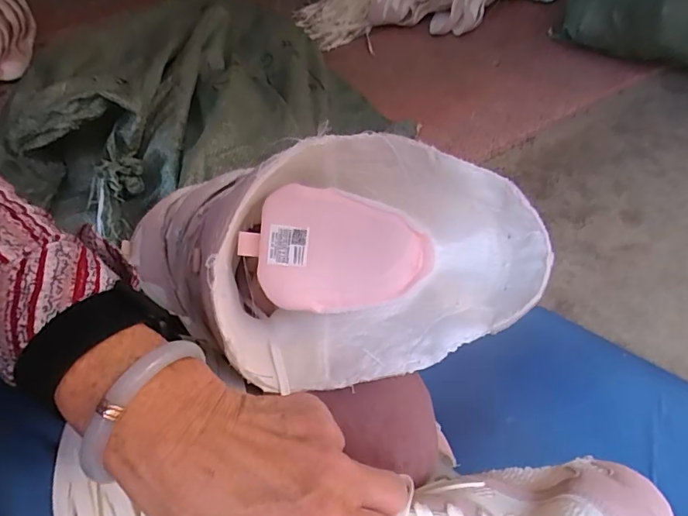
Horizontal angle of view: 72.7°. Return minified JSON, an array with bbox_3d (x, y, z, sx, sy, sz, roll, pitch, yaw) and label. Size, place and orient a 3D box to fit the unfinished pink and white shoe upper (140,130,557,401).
[{"bbox_3d":[0.004,0.006,0.288,0.229,0.108,0.114,-1,53,2],"label":"unfinished pink and white shoe upper"}]

